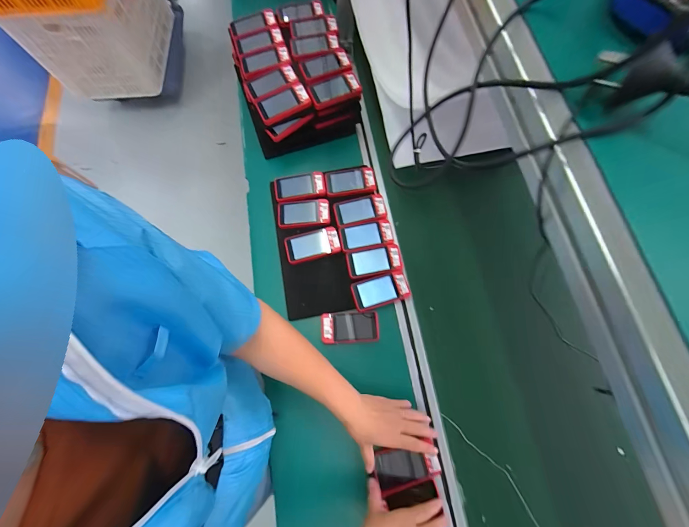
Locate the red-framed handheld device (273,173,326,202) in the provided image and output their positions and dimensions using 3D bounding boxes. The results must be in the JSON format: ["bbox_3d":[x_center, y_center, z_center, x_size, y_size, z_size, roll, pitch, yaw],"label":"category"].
[{"bbox_3d":[-0.108,-0.183,0.710,0.120,0.022,0.064,-8,72,-3],"label":"red-framed handheld device"}]

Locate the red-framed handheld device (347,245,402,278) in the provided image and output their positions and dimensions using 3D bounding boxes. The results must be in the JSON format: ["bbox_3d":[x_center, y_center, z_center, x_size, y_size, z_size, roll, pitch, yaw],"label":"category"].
[{"bbox_3d":[0.068,-0.005,0.652,0.119,0.007,0.063,-9,72,-4],"label":"red-framed handheld device"}]

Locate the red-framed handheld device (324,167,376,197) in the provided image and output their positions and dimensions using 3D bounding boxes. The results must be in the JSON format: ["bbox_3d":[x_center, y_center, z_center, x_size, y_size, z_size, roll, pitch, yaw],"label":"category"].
[{"bbox_3d":[0.014,-0.197,0.718,0.120,0.022,0.067,-10,72,-4],"label":"red-framed handheld device"}]

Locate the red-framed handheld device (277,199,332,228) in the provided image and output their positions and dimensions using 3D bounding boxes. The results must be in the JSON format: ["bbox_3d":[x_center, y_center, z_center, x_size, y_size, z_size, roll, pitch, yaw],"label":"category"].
[{"bbox_3d":[-0.097,-0.117,0.691,0.124,0.022,0.062,-2,72,-2],"label":"red-framed handheld device"}]

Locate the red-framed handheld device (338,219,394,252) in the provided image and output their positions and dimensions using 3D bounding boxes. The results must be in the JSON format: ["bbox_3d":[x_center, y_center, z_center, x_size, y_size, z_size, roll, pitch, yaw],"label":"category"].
[{"bbox_3d":[0.050,-0.066,0.674,0.119,0.010,0.062,-10,72,-4],"label":"red-framed handheld device"}]

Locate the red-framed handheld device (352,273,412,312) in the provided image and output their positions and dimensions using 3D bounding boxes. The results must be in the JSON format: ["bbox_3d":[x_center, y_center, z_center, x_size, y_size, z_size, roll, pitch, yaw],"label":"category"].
[{"bbox_3d":[0.080,0.059,0.636,0.122,0.012,0.063,-14,73,-6],"label":"red-framed handheld device"}]

